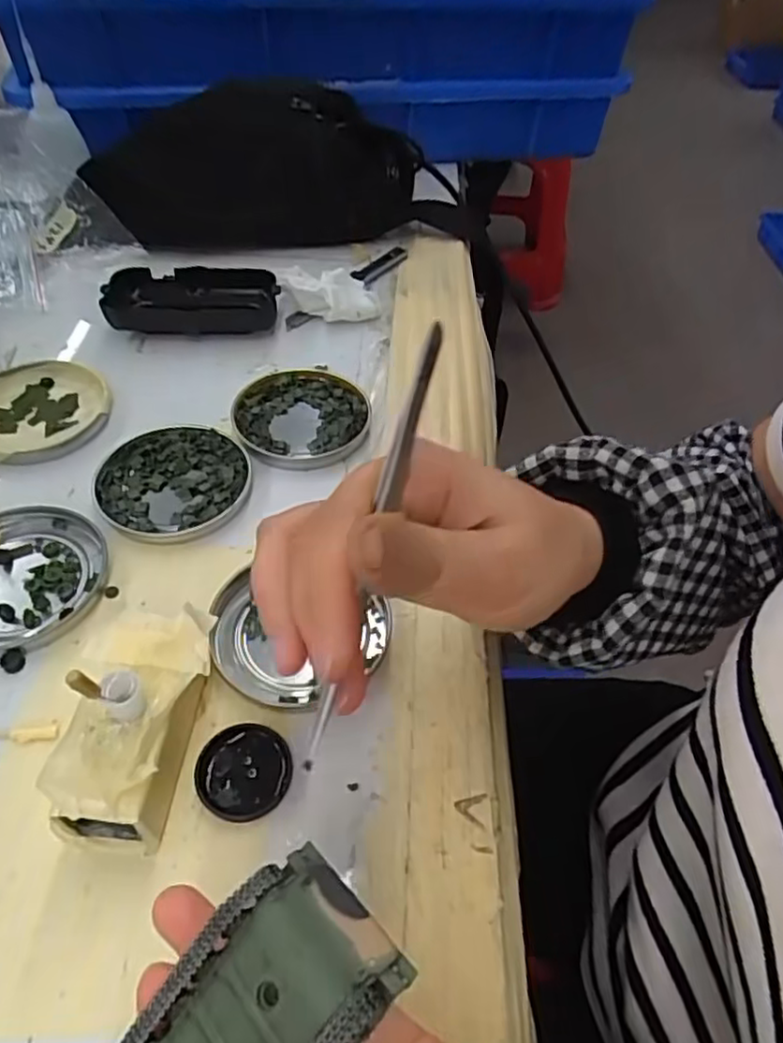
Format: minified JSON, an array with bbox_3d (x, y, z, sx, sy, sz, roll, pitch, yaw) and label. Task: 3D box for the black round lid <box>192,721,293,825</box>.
[{"bbox_3d":[-0.057,0.097,0.258,0.035,0.006,0.035,2,50,-2],"label":"black round lid"}]

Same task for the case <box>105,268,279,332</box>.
[{"bbox_3d":[-0.132,-0.145,0.446,0.107,0.026,0.048,-2,50,-5],"label":"case"}]

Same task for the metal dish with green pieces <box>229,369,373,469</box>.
[{"bbox_3d":[-0.053,-0.063,0.392,0.077,0.010,0.078,2,50,-2],"label":"metal dish with green pieces"}]

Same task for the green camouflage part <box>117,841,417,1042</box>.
[{"bbox_3d":[-0.041,0.129,0.156,0.045,0.023,0.094,39,85,26],"label":"green camouflage part"}]

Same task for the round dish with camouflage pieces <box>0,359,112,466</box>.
[{"bbox_3d":[-0.205,-0.064,0.385,0.078,0.012,0.079,2,50,-2],"label":"round dish with camouflage pieces"}]

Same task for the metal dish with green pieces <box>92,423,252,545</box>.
[{"bbox_3d":[-0.115,-0.022,0.352,0.077,0.009,0.074,2,50,-2],"label":"metal dish with green pieces"}]

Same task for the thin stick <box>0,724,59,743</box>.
[{"bbox_3d":[-0.163,0.085,0.264,0.061,0.004,0.006,1,50,-3],"label":"thin stick"}]

